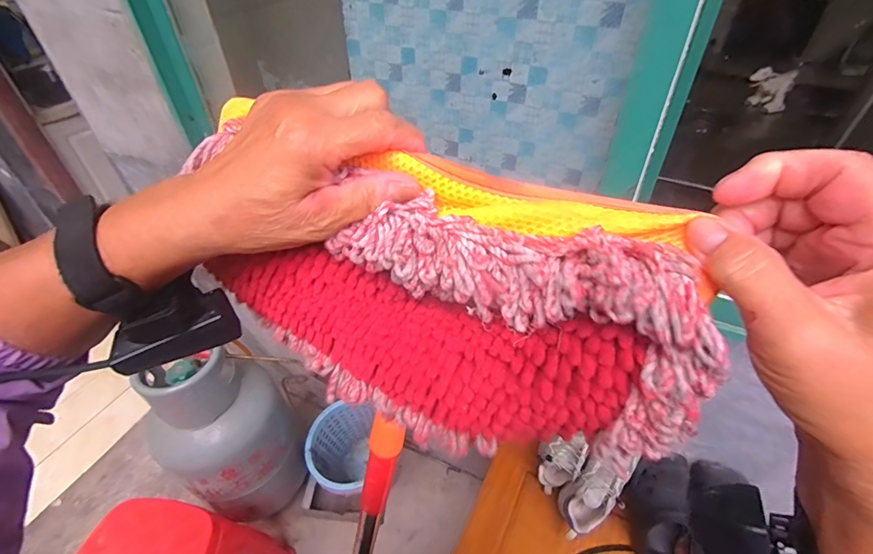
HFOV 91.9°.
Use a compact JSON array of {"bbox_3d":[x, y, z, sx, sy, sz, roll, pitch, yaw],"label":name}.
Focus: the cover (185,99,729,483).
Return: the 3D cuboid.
[{"bbox_3d":[-0.002,0.010,0.242,0.277,0.151,0.060,18,21,24],"label":"cover"}]

